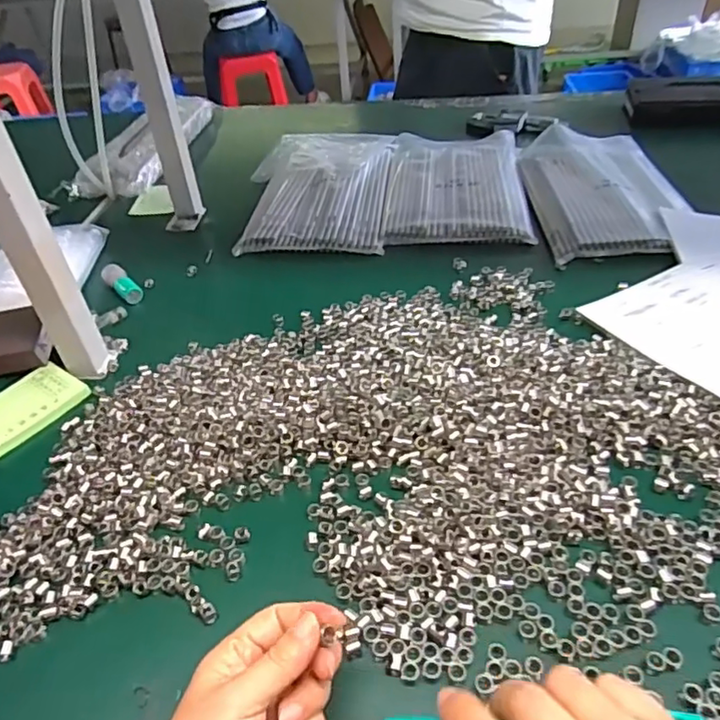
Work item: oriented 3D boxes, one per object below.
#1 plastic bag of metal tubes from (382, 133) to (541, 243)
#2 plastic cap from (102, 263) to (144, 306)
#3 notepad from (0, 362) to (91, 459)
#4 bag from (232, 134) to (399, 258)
[{"bbox_3d":[0.133,-0.251,0.827,0.181,0.019,0.316,0,40,8],"label":"plastic bag of metal tubes"},{"bbox_3d":[-0.270,-0.088,0.675,0.025,0.018,0.061,-33,60,-29],"label":"plastic cap"},{"bbox_3d":[-0.304,0.041,0.538,0.075,0.009,0.097,24,48,32],"label":"notepad"},{"bbox_3d":[-0.059,-0.246,0.832,0.198,0.033,0.310,0,40,8],"label":"bag"}]

